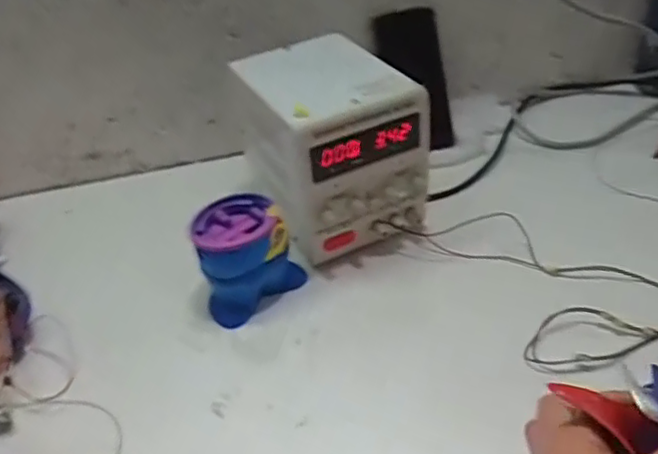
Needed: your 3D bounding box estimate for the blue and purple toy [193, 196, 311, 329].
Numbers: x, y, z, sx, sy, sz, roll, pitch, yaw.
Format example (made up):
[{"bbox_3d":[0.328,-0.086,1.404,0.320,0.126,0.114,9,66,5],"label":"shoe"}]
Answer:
[{"bbox_3d":[-0.077,0.025,0.579,0.094,0.080,0.078,-26,40,-23],"label":"blue and purple toy"}]

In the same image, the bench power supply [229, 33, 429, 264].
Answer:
[{"bbox_3d":[0.003,-0.077,0.633,0.132,0.167,0.167,-24,40,-21],"label":"bench power supply"}]

